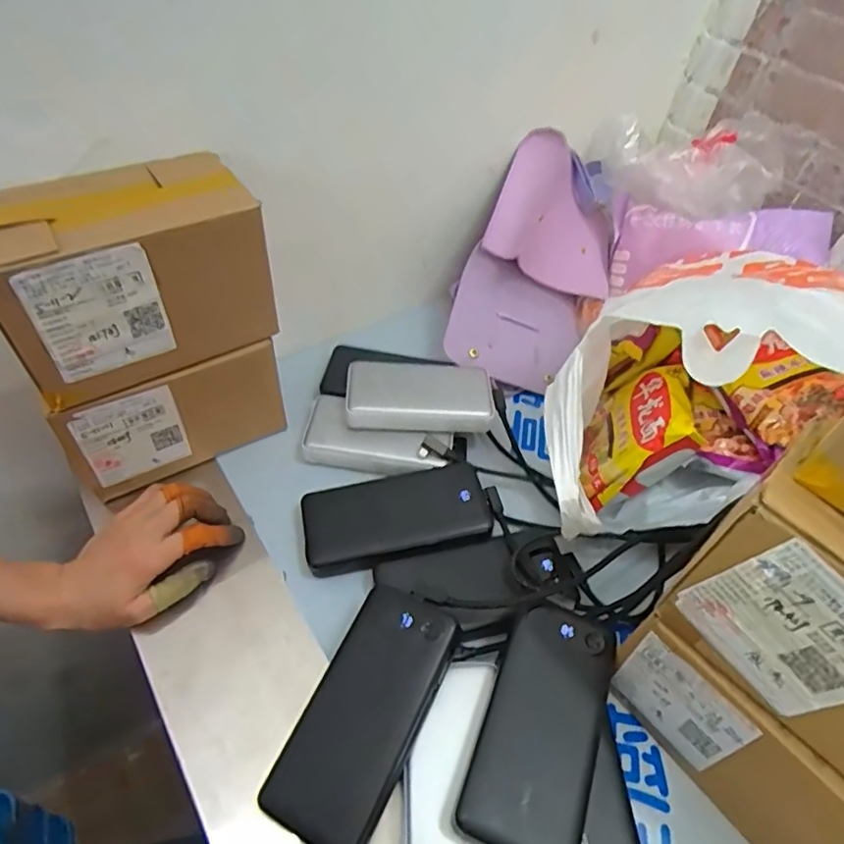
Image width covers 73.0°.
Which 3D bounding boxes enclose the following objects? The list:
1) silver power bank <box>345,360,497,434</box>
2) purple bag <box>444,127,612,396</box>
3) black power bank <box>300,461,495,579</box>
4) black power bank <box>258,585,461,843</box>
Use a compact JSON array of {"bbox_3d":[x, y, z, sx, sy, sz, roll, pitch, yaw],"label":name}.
[{"bbox_3d":[-0.003,-0.027,0.561,0.140,0.025,0.078,0,51,-5],"label":"silver power bank"},{"bbox_3d":[0.132,-0.175,0.639,0.150,0.173,0.248,21,52,11],"label":"purple bag"},{"bbox_3d":[-0.021,0.082,0.493,0.156,0.024,0.077,-10,53,-13],"label":"black power bank"},{"bbox_3d":[-0.036,0.190,0.378,0.073,0.011,0.155,19,61,24],"label":"black power bank"}]

